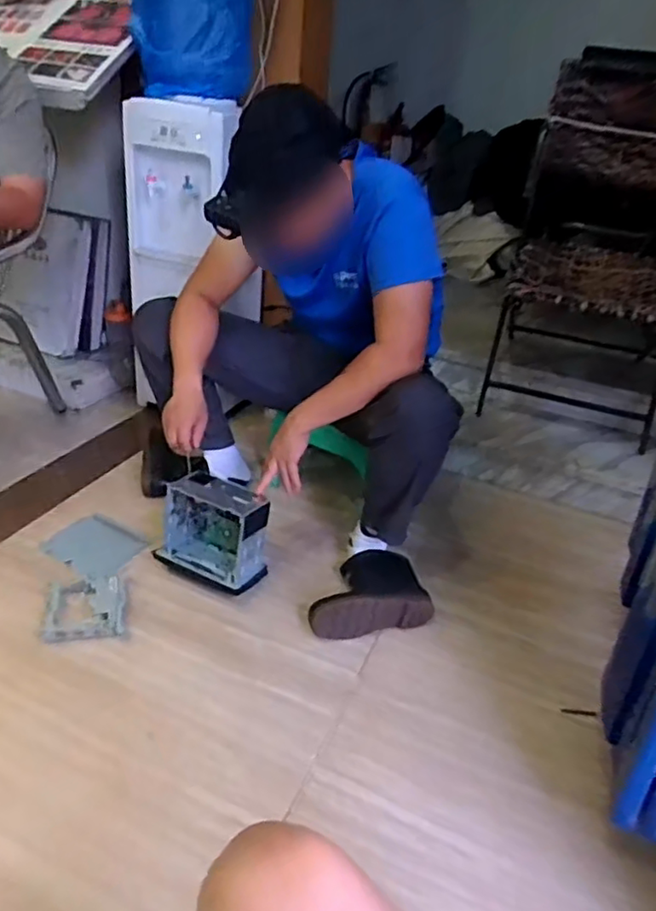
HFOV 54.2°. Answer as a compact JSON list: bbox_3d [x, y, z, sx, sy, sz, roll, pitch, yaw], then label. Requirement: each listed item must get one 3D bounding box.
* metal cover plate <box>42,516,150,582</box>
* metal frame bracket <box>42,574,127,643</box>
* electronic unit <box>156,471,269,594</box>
[{"bbox_3d":[-0.487,0.188,1.338,0.199,0.014,0.140,21,41,31],"label":"metal cover plate"},{"bbox_3d":[-0.440,0.275,1.164,0.136,0.028,0.140,-5,31,-19],"label":"metal frame bracket"},{"bbox_3d":[-0.226,0.148,1.265,0.207,0.175,0.117,18,31,20],"label":"electronic unit"}]

